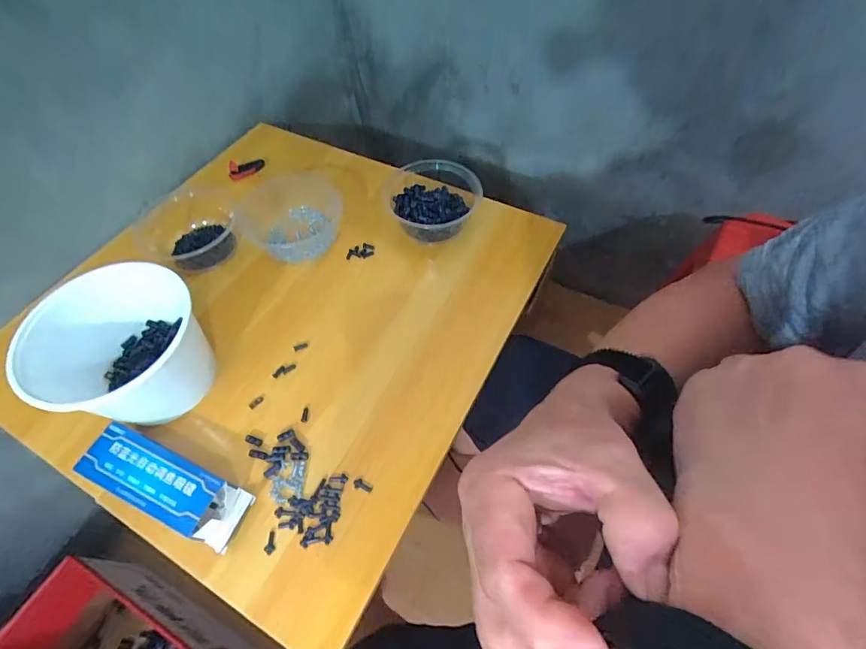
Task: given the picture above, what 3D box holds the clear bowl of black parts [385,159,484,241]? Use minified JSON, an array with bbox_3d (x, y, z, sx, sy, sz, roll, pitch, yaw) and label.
[{"bbox_3d":[-0.008,-0.175,0.613,0.134,0.063,0.147,20,60,12],"label":"clear bowl of black parts"}]

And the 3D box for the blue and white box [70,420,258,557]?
[{"bbox_3d":[-0.267,0.157,0.428,0.175,0.025,0.055,20,60,14],"label":"blue and white box"}]

